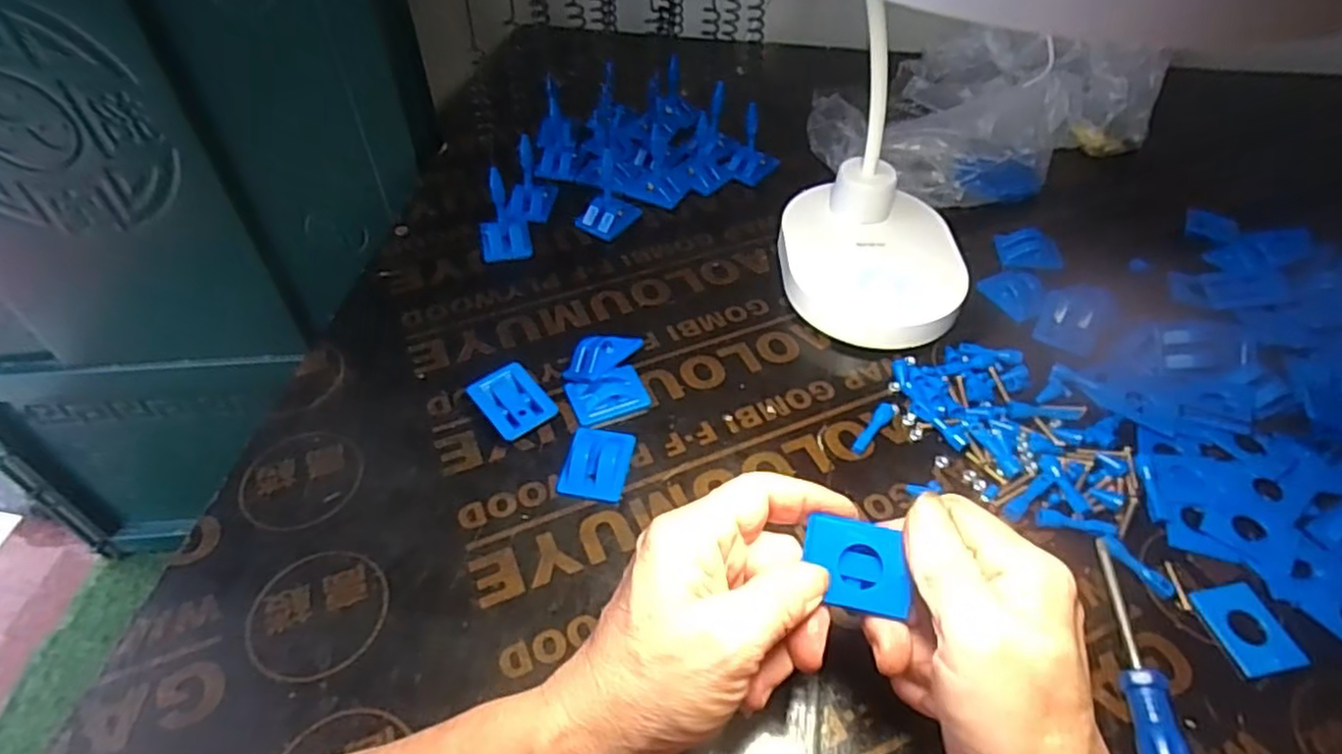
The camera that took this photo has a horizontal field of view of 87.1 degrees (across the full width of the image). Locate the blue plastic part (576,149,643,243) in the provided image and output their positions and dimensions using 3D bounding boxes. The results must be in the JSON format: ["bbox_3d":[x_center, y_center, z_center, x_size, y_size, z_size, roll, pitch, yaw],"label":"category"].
[{"bbox_3d":[-0.047,-0.132,0.524,0.029,0.045,0.042,32,56,26],"label":"blue plastic part"}]

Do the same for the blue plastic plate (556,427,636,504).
[{"bbox_3d":[-0.040,0.044,0.386,0.034,0.014,0.045,8,49,7],"label":"blue plastic plate"}]

